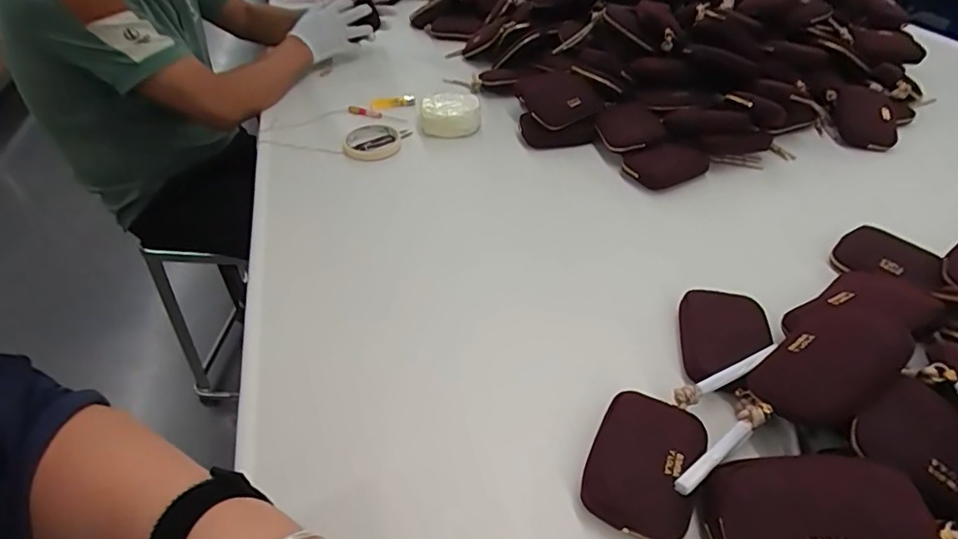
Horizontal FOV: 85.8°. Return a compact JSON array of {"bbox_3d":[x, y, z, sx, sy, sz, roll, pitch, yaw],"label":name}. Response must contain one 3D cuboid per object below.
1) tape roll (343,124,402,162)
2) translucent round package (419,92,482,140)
[{"bbox_3d":[-0.169,-0.206,0.829,0.084,0.025,0.081,-3,43,-3],"label":"tape roll"},{"bbox_3d":[-0.049,-0.262,0.867,0.101,0.038,0.087,-6,43,-6],"label":"translucent round package"}]

